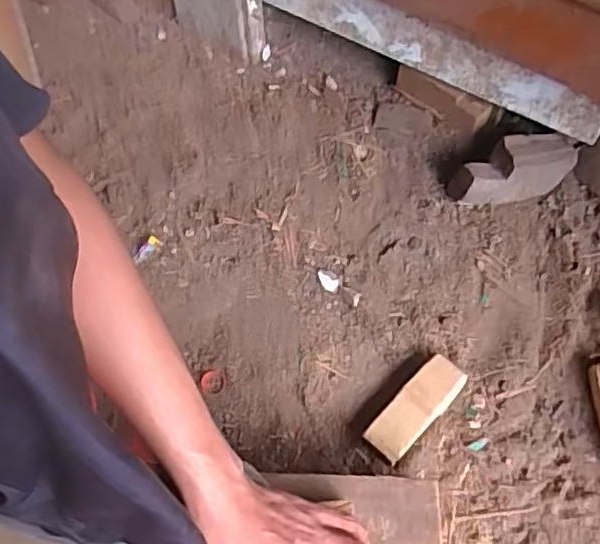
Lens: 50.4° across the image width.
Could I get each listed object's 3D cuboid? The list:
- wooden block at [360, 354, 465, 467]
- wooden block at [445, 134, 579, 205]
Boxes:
[{"bbox_3d":[0.127,0.148,0.698,0.127,0.031,0.048,-42,68,-17],"label":"wooden block"},{"bbox_3d":[0.272,-0.131,0.814,0.160,0.062,0.059,-9,62,-1],"label":"wooden block"}]

